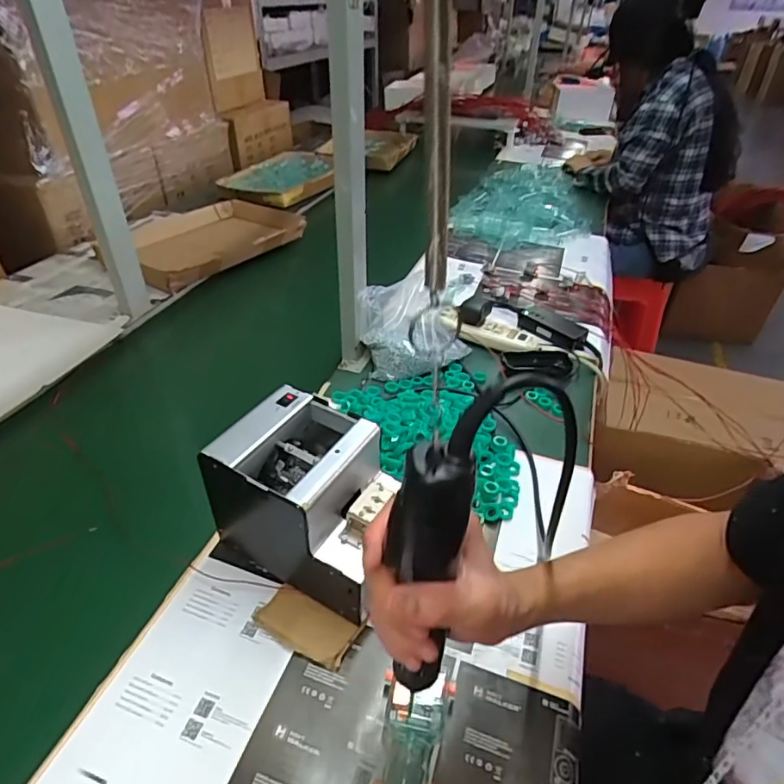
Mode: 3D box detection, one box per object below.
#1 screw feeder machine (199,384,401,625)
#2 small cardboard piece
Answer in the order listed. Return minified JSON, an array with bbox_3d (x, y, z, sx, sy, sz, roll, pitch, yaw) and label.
[{"bbox_3d":[-0.084,0.107,0.543,0.172,0.152,0.128,20,41,22],"label":"screw feeder machine"},{"bbox_3d":[-0.082,0.227,0.511,0.098,0.009,0.049,18,41,20],"label":"small cardboard piece"}]

